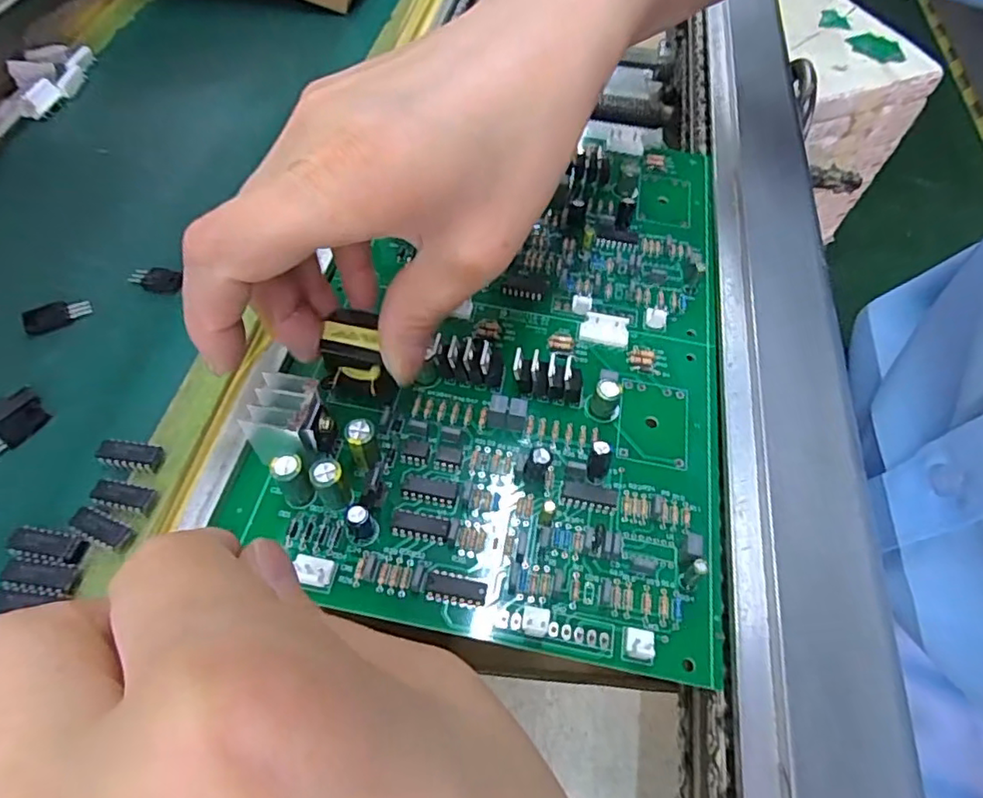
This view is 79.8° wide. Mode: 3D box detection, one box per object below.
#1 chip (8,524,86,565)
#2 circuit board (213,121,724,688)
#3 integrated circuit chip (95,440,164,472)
[{"bbox_3d":[-0.127,0.041,0.167,0.021,0.004,0.009,10,57,2],"label":"chip"},{"bbox_3d":[0.011,-0.038,0.236,0.160,0.025,0.248,10,59,3],"label":"circuit board"},{"bbox_3d":[-0.112,0.018,0.184,0.020,0.006,0.008,10,57,2],"label":"integrated circuit chip"}]

